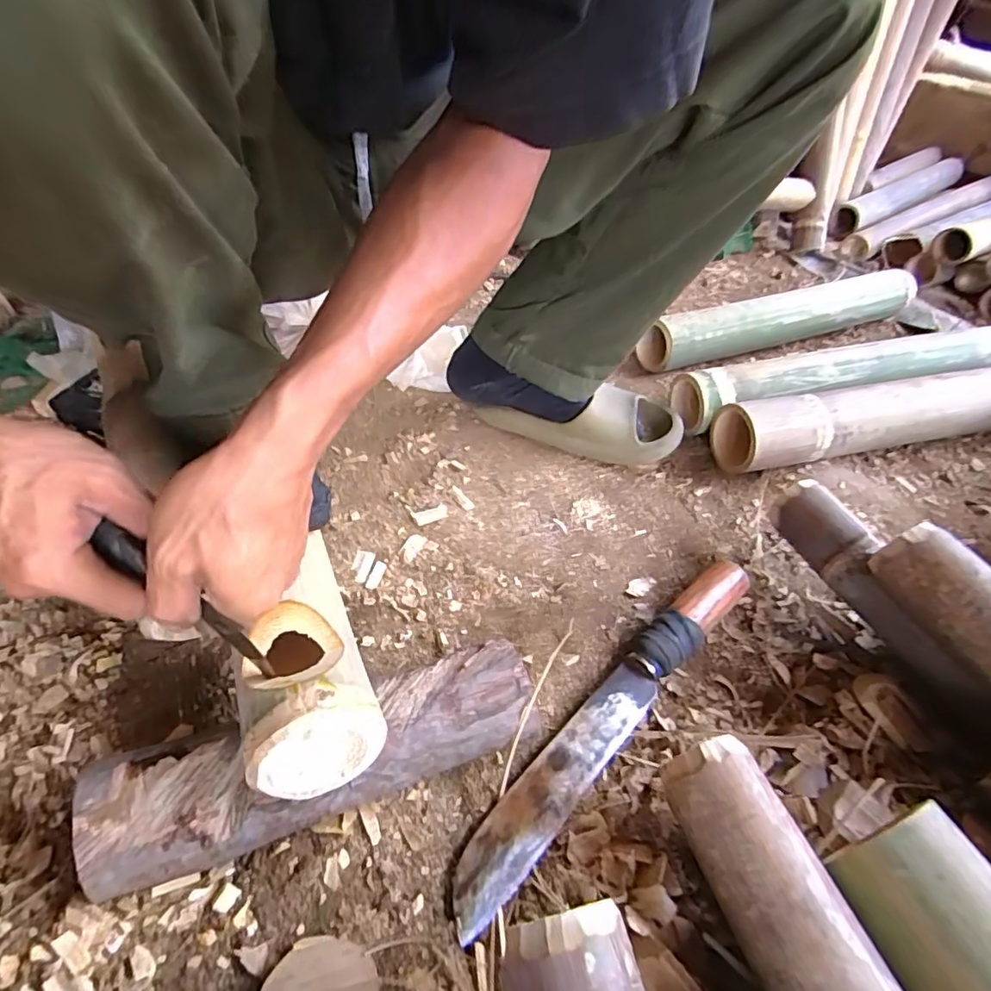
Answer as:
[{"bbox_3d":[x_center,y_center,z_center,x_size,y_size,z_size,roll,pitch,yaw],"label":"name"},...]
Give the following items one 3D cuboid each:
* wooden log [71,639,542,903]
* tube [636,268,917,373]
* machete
[{"bbox_3d":[-0.106,0.168,0.363,0.271,0.056,0.070,-13,49,-18],"label":"wooden log"},{"bbox_3d":[0.426,-0.267,0.813,0.486,0.078,0.080,-17,50,-22],"label":"tube"},{"bbox_3d":[0.092,0.155,0.414,0.043,0.035,0.347,36,53,26],"label":"machete"}]

